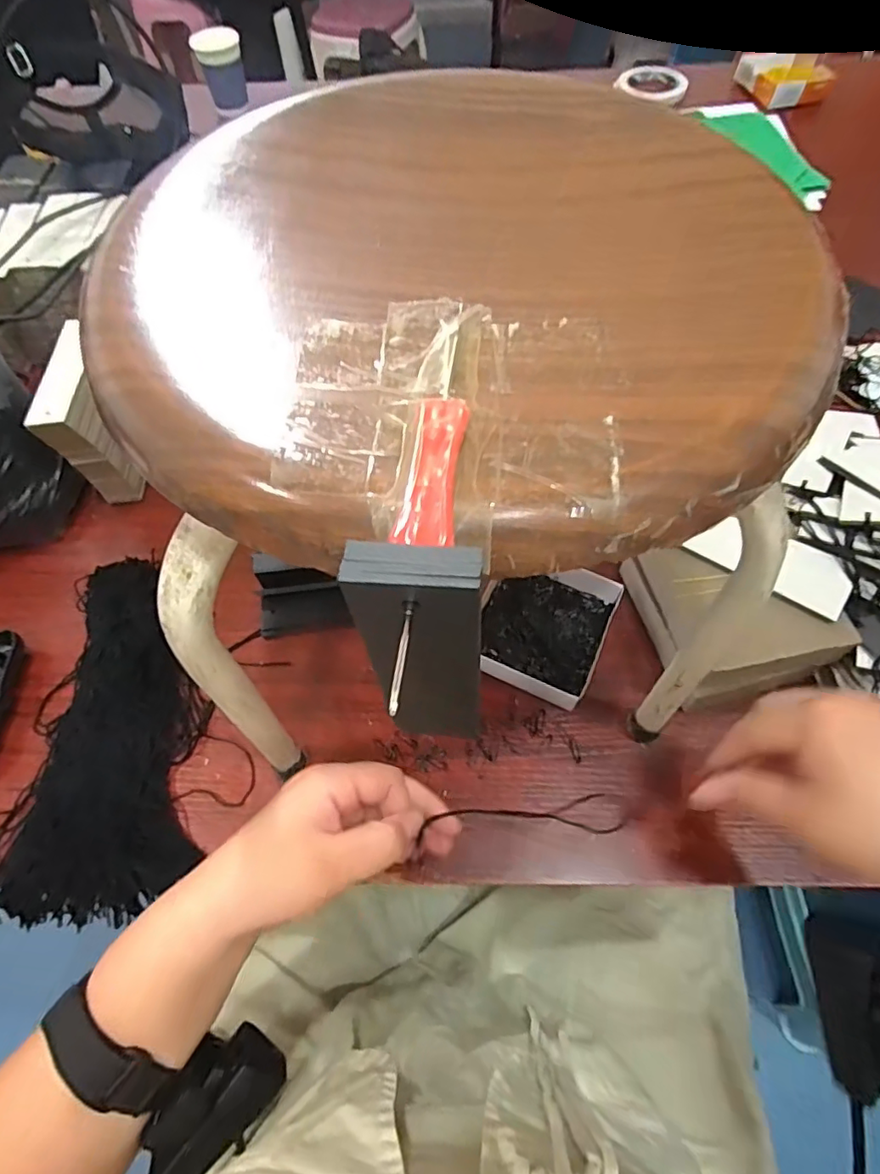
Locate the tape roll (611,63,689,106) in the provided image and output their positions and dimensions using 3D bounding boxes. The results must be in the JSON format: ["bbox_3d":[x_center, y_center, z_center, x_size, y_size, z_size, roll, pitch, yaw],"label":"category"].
[{"bbox_3d":[0.346,-0.800,0.914,0.104,0.019,0.111,-1,60,2],"label":"tape roll"}]

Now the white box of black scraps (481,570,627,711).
[{"bbox_3d":[0.082,0.028,0.455,0.096,0.020,0.114,23,64,15],"label":"white box of black scraps"}]

